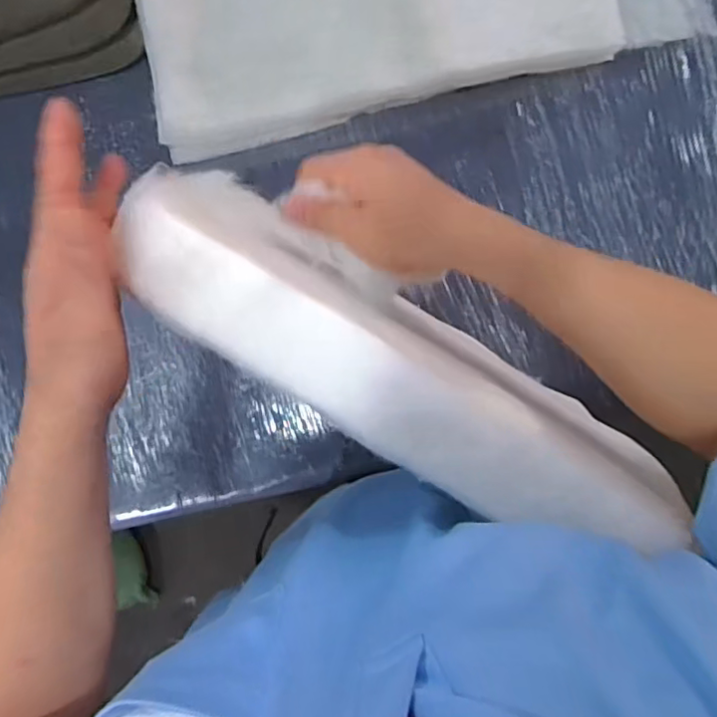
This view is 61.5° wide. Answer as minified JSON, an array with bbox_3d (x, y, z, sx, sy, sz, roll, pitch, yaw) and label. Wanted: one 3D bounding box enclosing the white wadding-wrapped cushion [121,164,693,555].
[{"bbox_3d":[0.025,0.005,0.398,0.384,0.148,0.097,32,93,2],"label":"white wadding-wrapped cushion"}]

